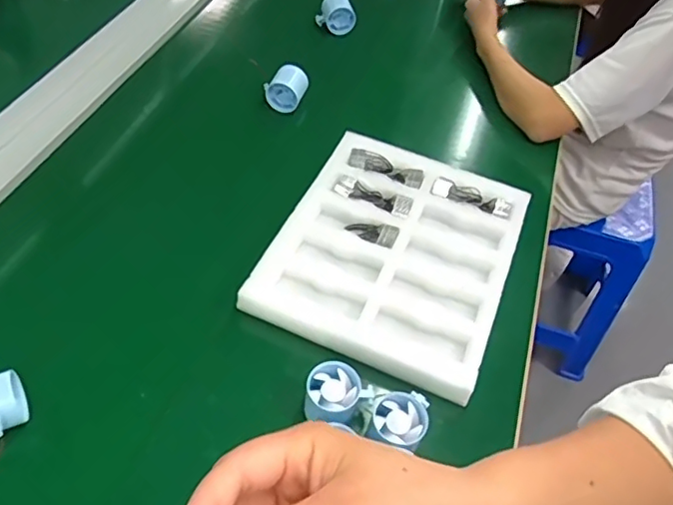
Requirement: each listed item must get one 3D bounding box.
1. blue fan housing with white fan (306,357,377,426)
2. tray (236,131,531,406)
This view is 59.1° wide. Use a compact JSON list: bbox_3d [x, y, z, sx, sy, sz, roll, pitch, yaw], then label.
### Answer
[{"bbox_3d":[0.000,0.149,0.606,0.064,0.045,0.059,28,53,16],"label":"blue fan housing with white fan"},{"bbox_3d":[0.076,-0.008,0.747,0.271,0.032,0.319,21,52,11],"label":"tray"}]

